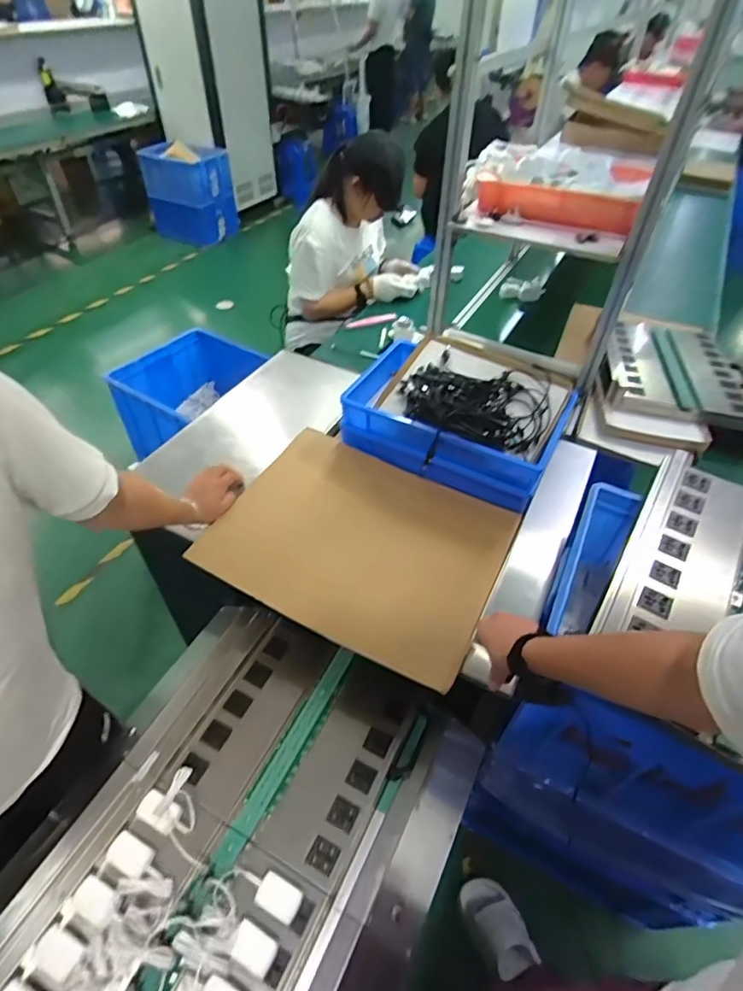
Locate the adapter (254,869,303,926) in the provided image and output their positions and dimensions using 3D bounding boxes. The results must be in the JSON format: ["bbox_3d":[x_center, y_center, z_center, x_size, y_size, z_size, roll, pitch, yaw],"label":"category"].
[{"bbox_3d":[-0.129,0.565,0.718,0.061,0.040,0.043,20,50,16],"label":"adapter"}]

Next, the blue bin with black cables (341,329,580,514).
[{"bbox_3d":[0.192,-0.189,1.136,0.436,0.138,0.311,23,51,18],"label":"blue bin with black cables"}]

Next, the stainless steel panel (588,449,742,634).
[{"bbox_3d":[0.502,0.084,0.808,0.167,0.037,0.393,27,52,21],"label":"stainless steel panel"}]

